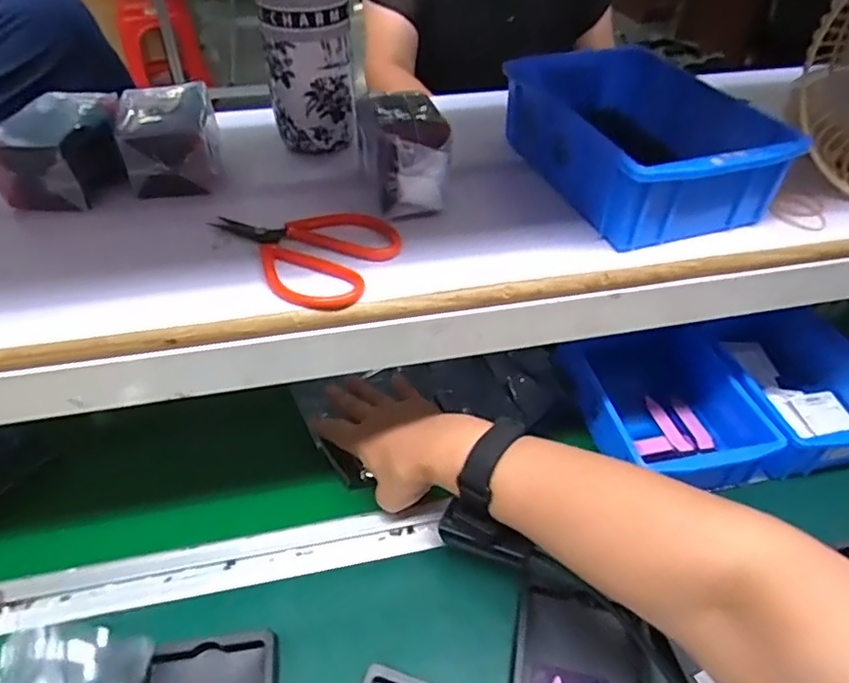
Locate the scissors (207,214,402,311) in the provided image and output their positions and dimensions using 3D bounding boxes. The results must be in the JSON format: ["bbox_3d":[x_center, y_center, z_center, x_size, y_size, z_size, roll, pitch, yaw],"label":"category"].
[{"bbox_3d":[-0.086,-0.063,0.395,0.122,0.008,0.087,18,45,18],"label":"scissors"}]

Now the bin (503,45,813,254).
[{"bbox_3d":[0.156,-0.148,0.461,0.128,0.076,0.200,-14,45,-16],"label":"bin"}]

